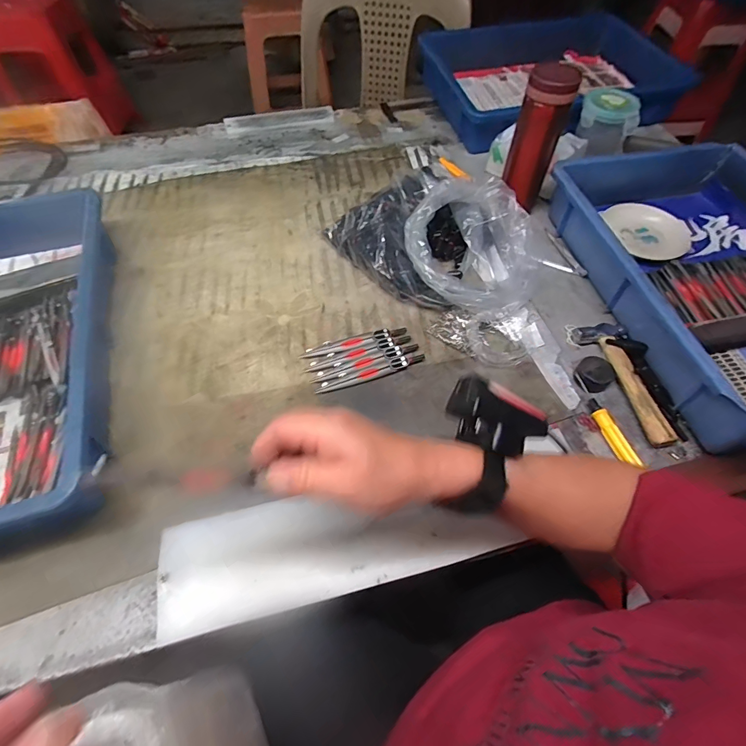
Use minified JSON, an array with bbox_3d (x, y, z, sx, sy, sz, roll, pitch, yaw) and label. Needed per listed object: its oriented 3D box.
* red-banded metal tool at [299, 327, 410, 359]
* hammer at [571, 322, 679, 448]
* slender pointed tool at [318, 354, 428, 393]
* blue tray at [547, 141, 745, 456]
[{"bbox_3d":[-0.022,-0.038,0.500,0.130,0.013,0.018,-15,59,-10],"label":"red-banded metal tool"},{"bbox_3d":[0.294,0.007,0.469,0.052,0.026,0.159,-14,59,-10],"label":"hammer"},{"bbox_3d":[0.000,0.000,0.471,0.128,0.010,0.017,-15,60,-10],"label":"slender pointed tool"},{"bbox_3d":[0.452,-0.125,0.514,0.330,0.092,0.436,-9,59,-7],"label":"blue tray"}]

